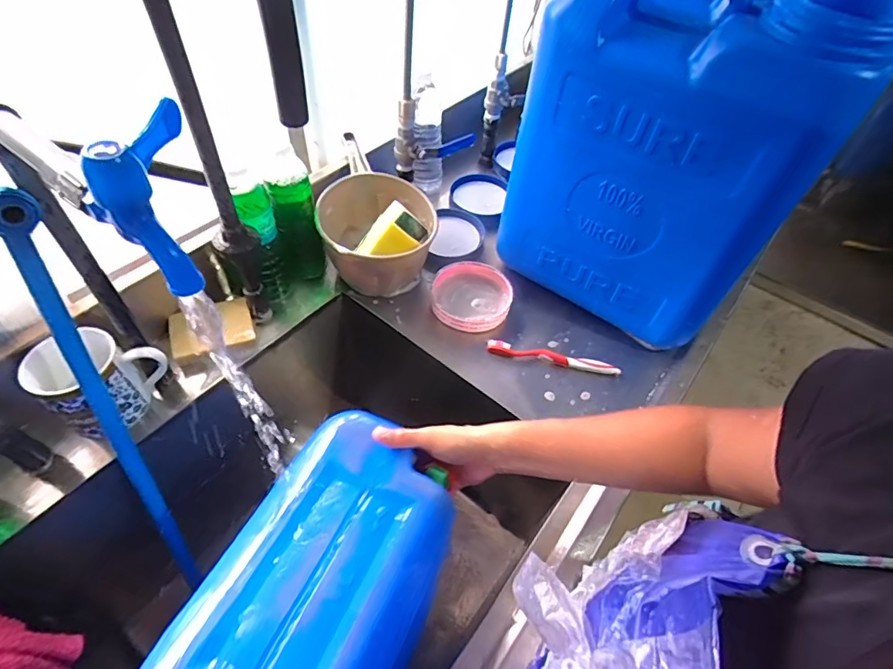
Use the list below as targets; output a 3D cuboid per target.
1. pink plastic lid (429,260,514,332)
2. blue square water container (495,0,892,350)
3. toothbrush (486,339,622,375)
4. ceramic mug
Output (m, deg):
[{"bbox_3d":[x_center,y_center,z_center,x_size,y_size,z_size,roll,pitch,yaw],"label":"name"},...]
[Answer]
[{"bbox_3d":[0.037,-0.058,0.724,0.115,0.035,0.116,2,51,-3],"label":"pink plastic lid"},{"bbox_3d":[0.258,-0.209,0.615,0.317,0.413,0.188,32,56,20],"label":"blue square water container"},{"bbox_3d":[0.149,0.030,0.676,0.185,0.021,0.021,9,51,3],"label":"toothbrush"},{"bbox_3d":[-0.393,0.048,0.554,0.093,0.098,0.120,38,58,24],"label":"ceramic mug"}]

